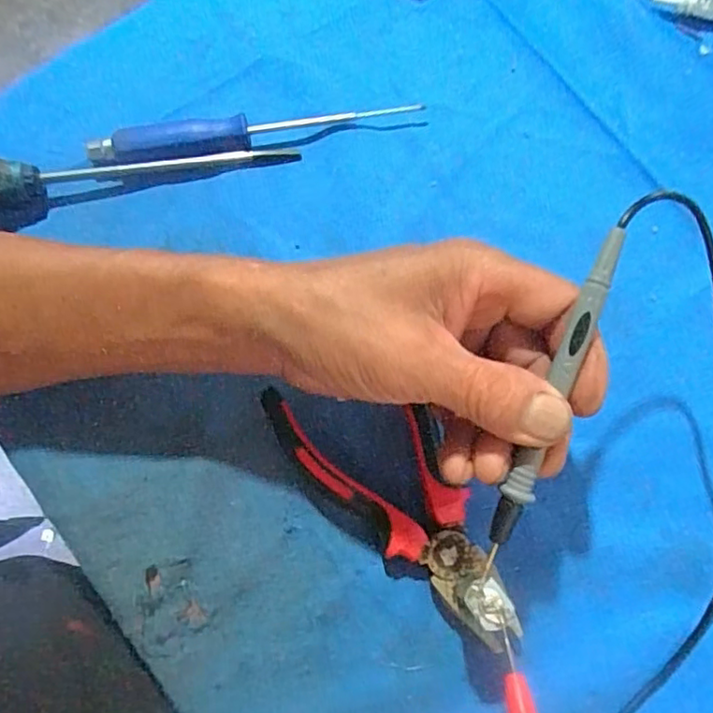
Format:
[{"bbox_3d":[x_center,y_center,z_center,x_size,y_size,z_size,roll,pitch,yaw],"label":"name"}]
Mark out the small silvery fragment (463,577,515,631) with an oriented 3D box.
[{"bbox_3d":[0.053,0.100,0.246,0.015,0.004,0.019,-30,76,-8],"label":"small silvery fragment"}]

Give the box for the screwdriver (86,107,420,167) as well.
[{"bbox_3d":[-0.059,-0.130,0.355,0.188,0.016,0.020,-10,73,-1],"label":"screwdriver"}]

